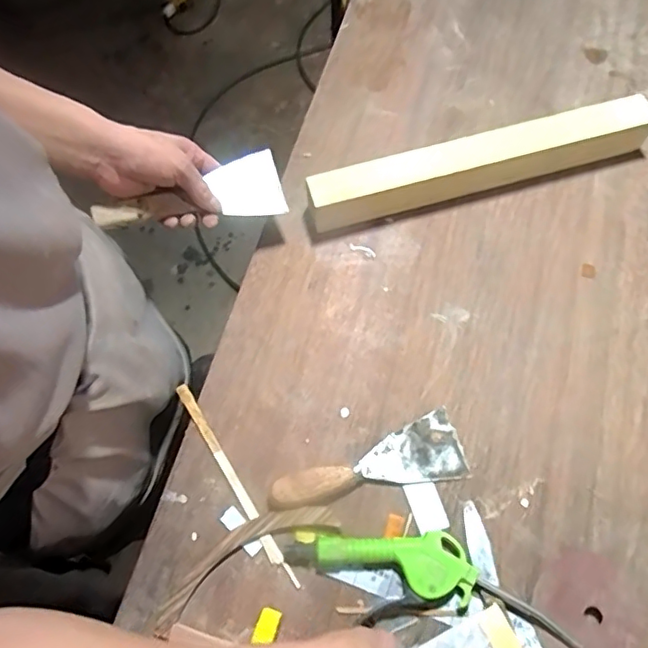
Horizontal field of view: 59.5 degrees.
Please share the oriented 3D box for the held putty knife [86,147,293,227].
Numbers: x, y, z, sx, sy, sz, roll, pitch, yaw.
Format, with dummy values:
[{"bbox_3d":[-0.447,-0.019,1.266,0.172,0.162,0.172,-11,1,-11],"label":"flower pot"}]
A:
[{"bbox_3d":[-0.138,-0.140,0.587,0.192,0.020,0.068,-8,88,-22],"label":"held putty knife"}]

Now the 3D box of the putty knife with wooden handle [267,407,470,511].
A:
[{"bbox_3d":[0.042,0.140,0.530,0.184,0.016,0.060,-20,69,-8],"label":"putty knife with wooden handle"}]

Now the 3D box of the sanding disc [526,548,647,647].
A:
[{"bbox_3d":[0.226,0.249,0.481,0.091,0.011,0.097,0,67,0],"label":"sanding disc"}]

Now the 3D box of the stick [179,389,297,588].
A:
[{"bbox_3d":[-0.086,0.147,0.534,0.012,0.006,0.216,-31,71,-12],"label":"stick"}]

